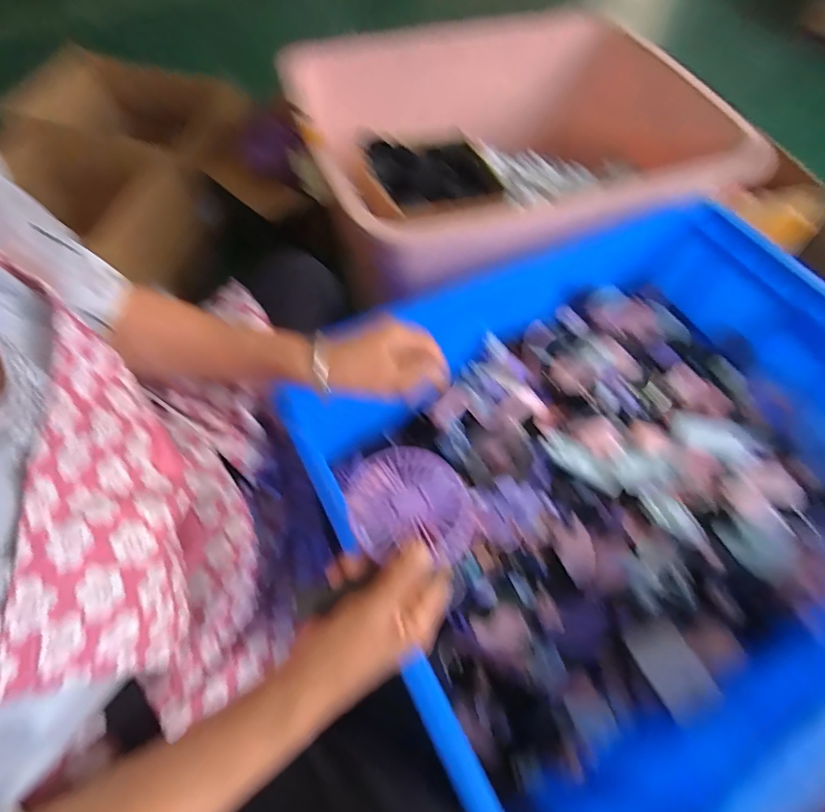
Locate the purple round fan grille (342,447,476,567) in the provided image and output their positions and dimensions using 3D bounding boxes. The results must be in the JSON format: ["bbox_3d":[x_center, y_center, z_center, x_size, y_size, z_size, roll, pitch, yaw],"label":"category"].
[{"bbox_3d":[-0.003,0.072,0.348,0.086,0.018,0.092,1,59,-2],"label":"purple round fan grille"}]

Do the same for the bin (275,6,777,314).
[{"bbox_3d":[0.158,-0.457,0.825,0.675,0.205,0.504,-17,62,-13],"label":"bin"}]

